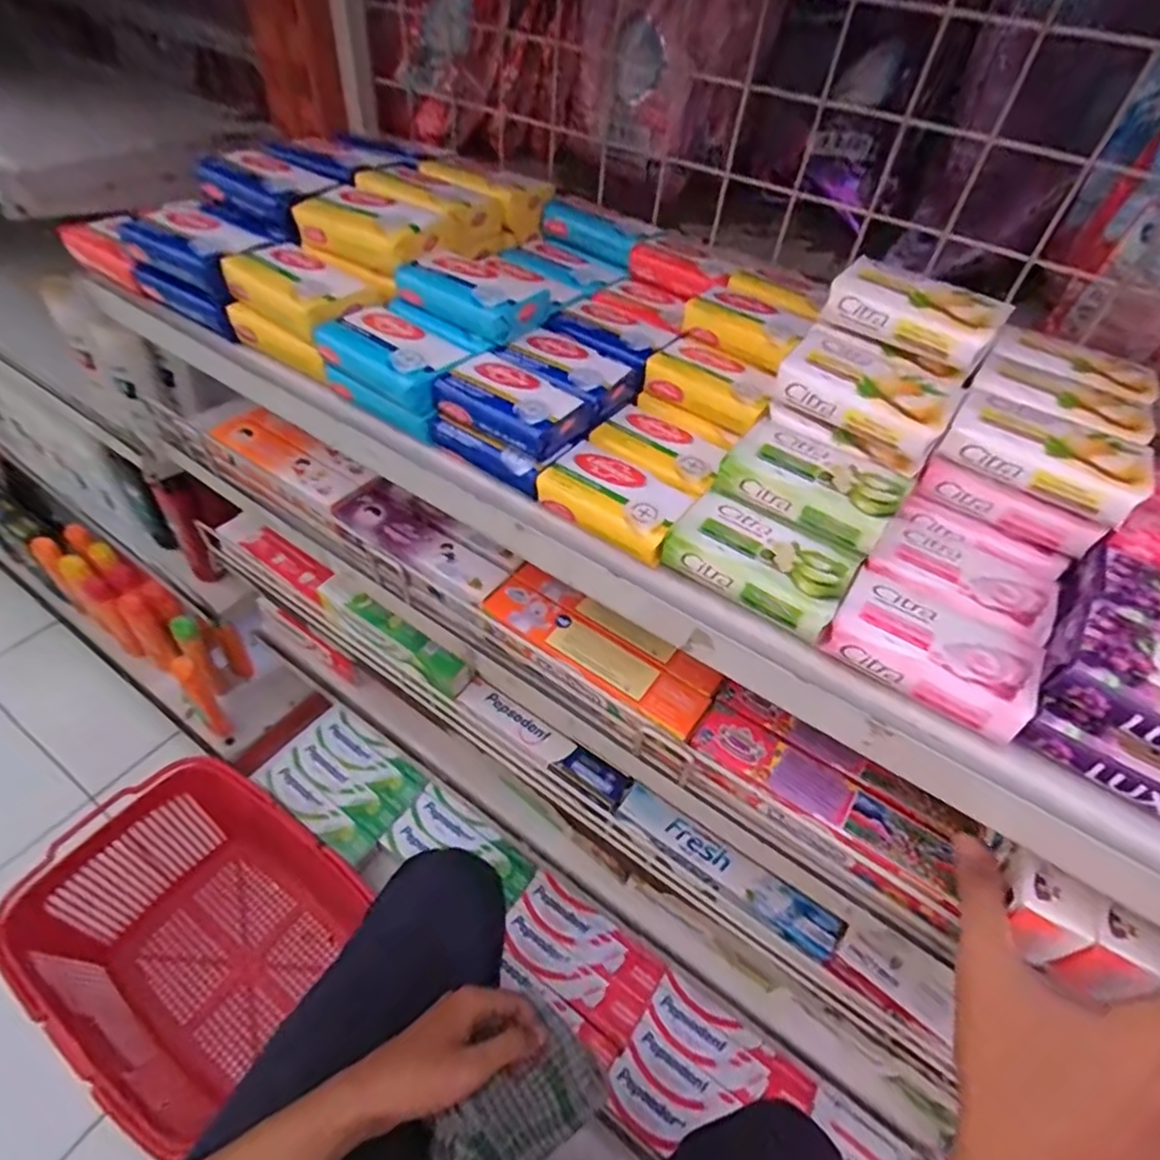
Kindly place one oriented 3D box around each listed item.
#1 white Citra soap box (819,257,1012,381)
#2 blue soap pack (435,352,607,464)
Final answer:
[{"bbox_3d":[0.175,-0.140,0.330,0.082,0.025,0.037,32,53,21],"label":"white Citra soap box"},{"bbox_3d":[-0.034,-0.098,0.350,0.075,0.022,0.053,30,52,20],"label":"blue soap pack"}]

